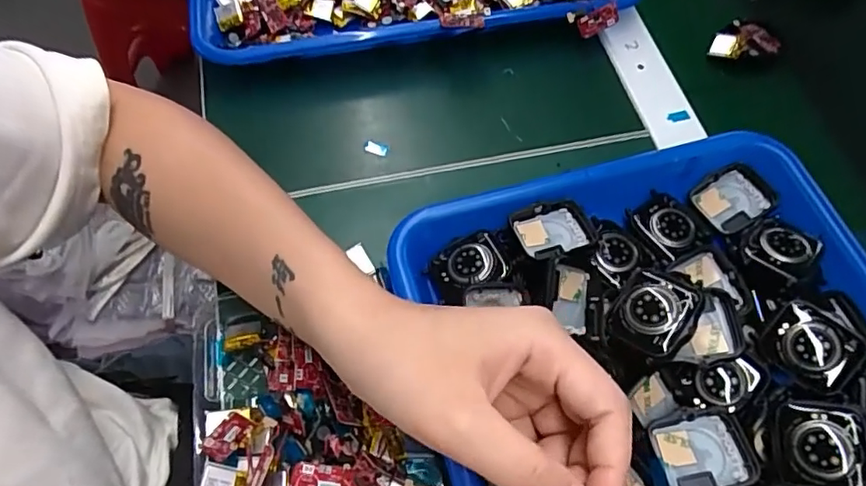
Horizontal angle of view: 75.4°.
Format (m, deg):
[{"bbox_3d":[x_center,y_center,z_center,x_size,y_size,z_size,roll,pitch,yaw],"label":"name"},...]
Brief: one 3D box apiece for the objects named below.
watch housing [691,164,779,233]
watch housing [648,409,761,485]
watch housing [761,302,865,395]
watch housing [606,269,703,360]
[{"bbox_3d":[0.177,-0.027,0.330,0.040,0.010,0.035,-34,77,-1],"label":"watch housing"},{"bbox_3d":[0.124,0.095,0.256,0.041,0.014,0.034,-9,63,-8],"label":"watch housing"},{"bbox_3d":[0.184,0.051,0.272,0.037,0.006,0.033,37,92,20],"label":"watch housing"},{"bbox_3d":[0.104,0.031,0.266,0.035,0.007,0.041,23,70,36],"label":"watch housing"}]

